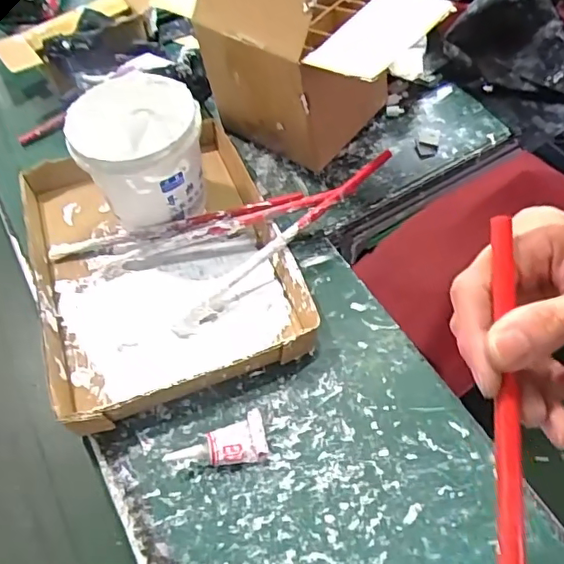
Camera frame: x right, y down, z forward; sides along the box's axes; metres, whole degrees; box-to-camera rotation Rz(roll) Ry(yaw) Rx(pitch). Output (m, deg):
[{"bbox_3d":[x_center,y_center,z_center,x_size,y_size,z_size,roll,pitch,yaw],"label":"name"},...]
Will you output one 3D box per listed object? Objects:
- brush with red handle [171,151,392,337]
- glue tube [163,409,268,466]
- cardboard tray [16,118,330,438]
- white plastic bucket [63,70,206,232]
[{"bbox_3d":[0.001,-0.038,0.532,0.262,0.022,0.017,-41,65,-6],"label":"brush with red handle"},{"bbox_3d":[-0.052,0.131,0.450,0.081,0.016,0.038,-11,59,-18],"label":"glue tube"},{"bbox_3d":[-0.119,-0.026,0.546,0.230,0.036,0.291,-19,61,-9],"label":"cardboard tray"},{"bbox_3d":[-0.137,-0.121,0.554,0.114,0.120,0.105,-3,57,5],"label":"white plastic bucket"}]

